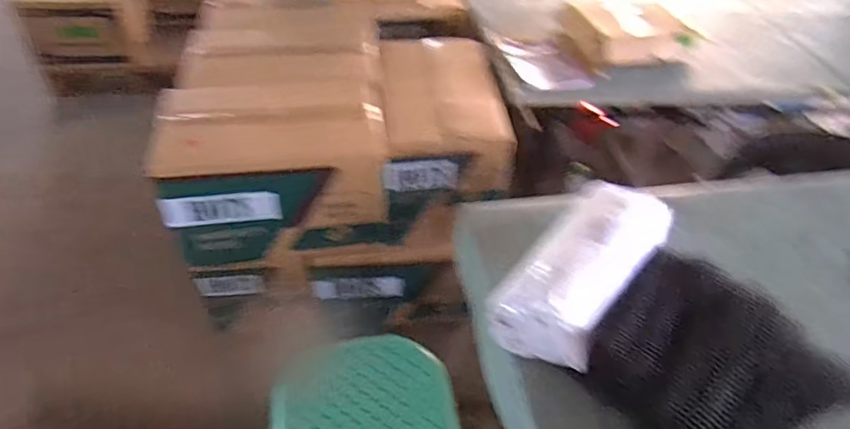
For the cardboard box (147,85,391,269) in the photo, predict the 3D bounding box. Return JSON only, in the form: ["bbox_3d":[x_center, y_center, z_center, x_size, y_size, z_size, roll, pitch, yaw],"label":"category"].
[{"bbox_3d":[-0.319,-0.089,1.155,0.438,0.292,0.259,-8,46,-12],"label":"cardboard box"}]

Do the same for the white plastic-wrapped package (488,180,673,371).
[{"bbox_3d":[0.187,0.053,0.606,0.111,0.069,0.260,30,50,24],"label":"white plastic-wrapped package"}]

